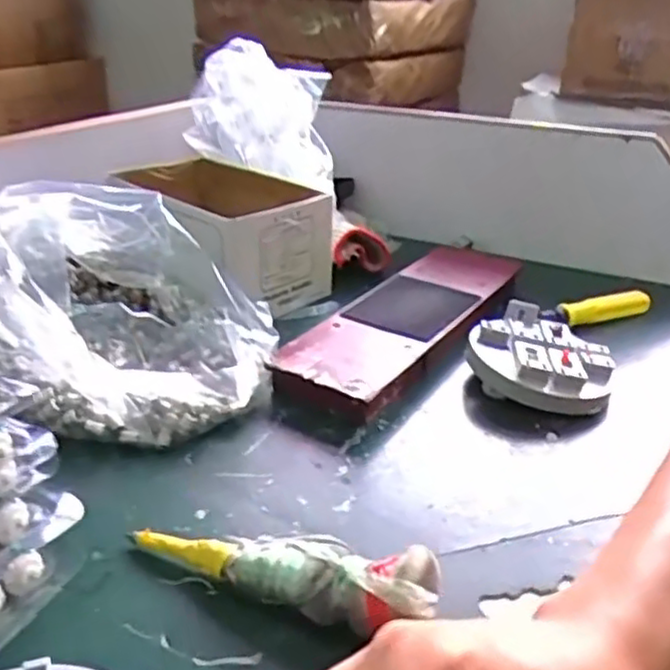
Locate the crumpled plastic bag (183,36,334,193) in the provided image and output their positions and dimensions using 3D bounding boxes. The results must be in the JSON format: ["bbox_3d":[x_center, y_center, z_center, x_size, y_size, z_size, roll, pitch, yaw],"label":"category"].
[{"bbox_3d":[-0.073,-0.219,0.687,0.135,0.105,0.139,-2,24,-6],"label":"crumpled plastic bag"}]

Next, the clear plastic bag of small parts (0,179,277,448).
[{"bbox_3d":[-0.140,-0.019,0.482,0.178,0.125,0.183,-14,28,-29],"label":"clear plastic bag of small parts"}]

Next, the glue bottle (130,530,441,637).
[{"bbox_3d":[-0.025,0.107,0.327,0.149,0.024,0.030,1,25,25],"label":"glue bottle"}]

